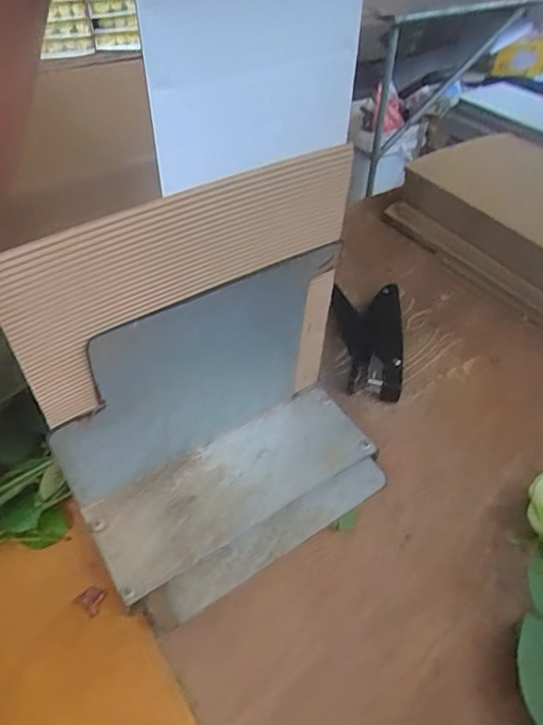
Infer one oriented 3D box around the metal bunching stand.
[{"bbox_3d":[-0.020,0.051,0.353,0.208,0.180,0.105,-25,52,-25],"label":"metal bunching stand"}]

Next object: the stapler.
[{"bbox_3d":[0.094,-0.023,0.540,0.071,0.032,0.144,7,46,4],"label":"stapler"}]

